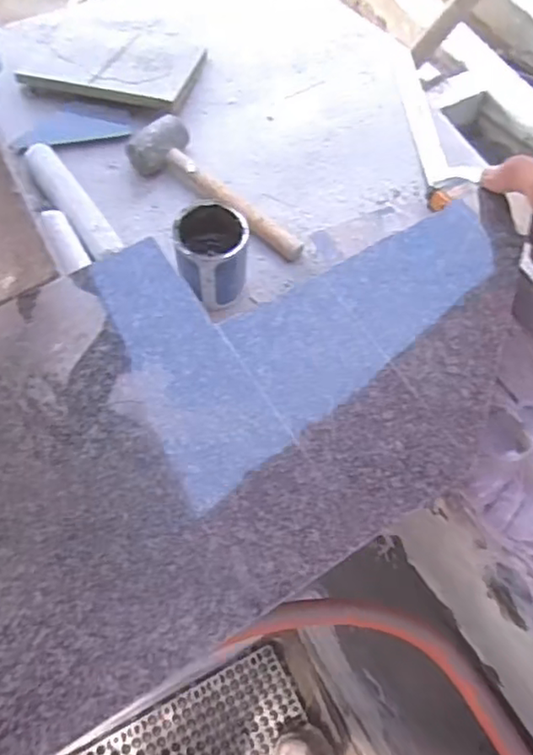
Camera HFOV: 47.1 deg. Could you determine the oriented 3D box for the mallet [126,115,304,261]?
[{"bbox_3d":[-0.081,-0.289,0.963,0.101,0.066,0.325,-41,72,-19],"label":"mallet"}]

